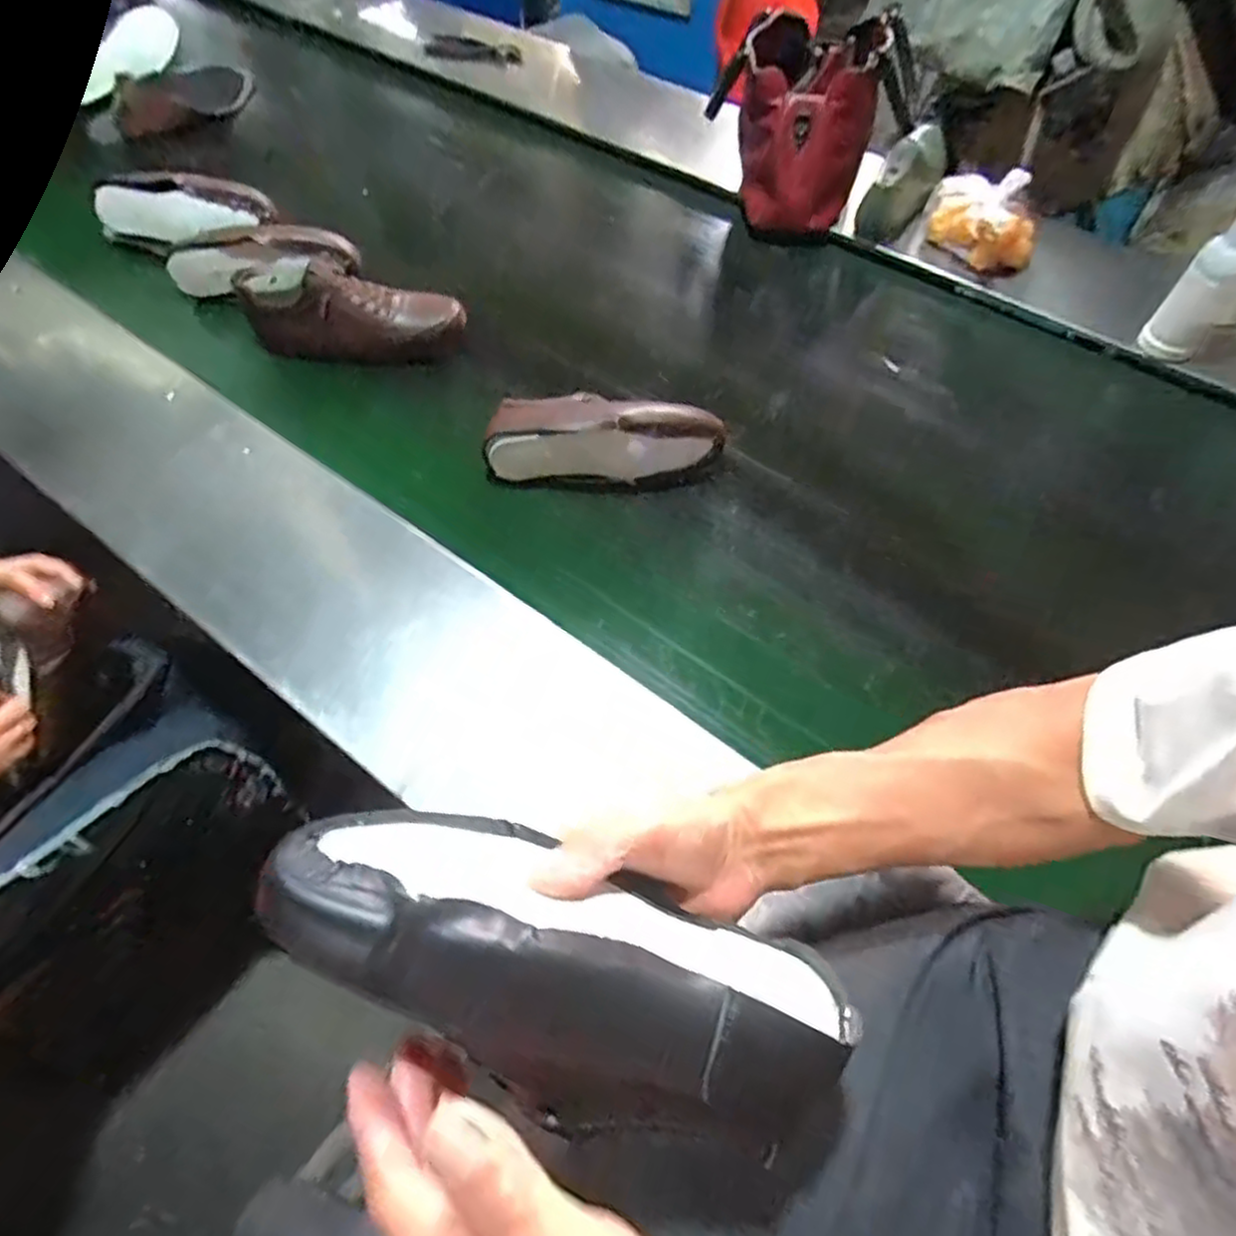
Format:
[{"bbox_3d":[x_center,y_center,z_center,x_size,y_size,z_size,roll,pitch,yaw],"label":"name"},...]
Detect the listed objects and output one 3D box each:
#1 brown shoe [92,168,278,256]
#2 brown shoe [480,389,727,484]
[{"bbox_3d":[-0.645,-0.610,1.063,0.263,0.083,0.089,9,61,7],"label":"brown shoe"},{"bbox_3d":[-0.016,-0.214,0.828,0.264,0.091,0.107,1,60,2],"label":"brown shoe"}]

